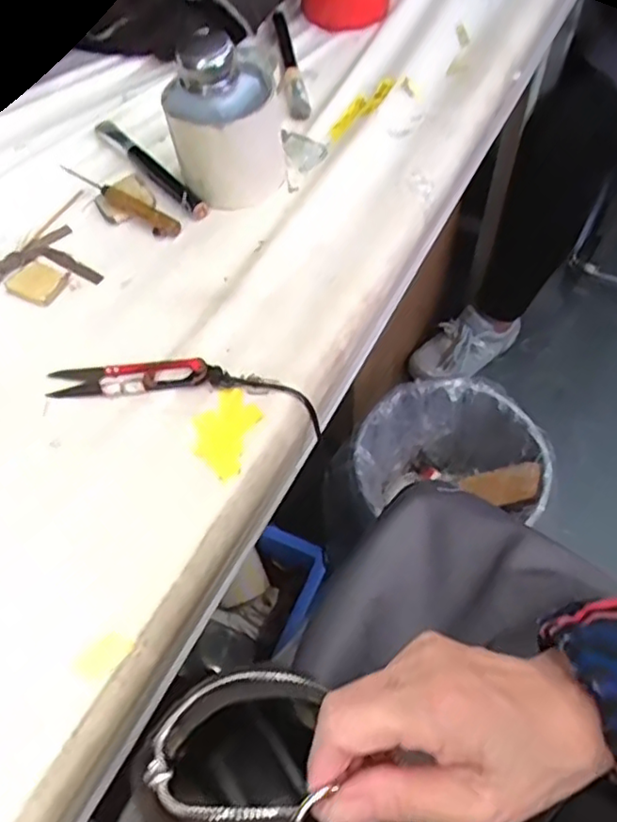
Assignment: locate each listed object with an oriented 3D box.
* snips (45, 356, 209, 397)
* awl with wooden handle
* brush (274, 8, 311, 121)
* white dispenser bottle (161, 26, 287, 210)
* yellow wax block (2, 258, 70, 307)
[{"bbox_3d":[-0.111,-0.021,0.396,0.098,0.009,0.025,-5,58,0],"label":"snips"},{"bbox_3d":[-0.140,-0.158,0.481,0.113,0.014,0.016,32,65,21],"label":"awl with wooden handle"},{"bbox_3d":[-0.015,-0.293,0.547,0.020,0.010,0.146,-7,58,-1],"label":"brush"},{"bbox_3d":[-0.058,-0.202,0.449,0.077,0.093,0.072,-11,58,-3],"label":"white dispenser bottle"},{"bbox_3d":[-0.188,-0.089,0.449,0.038,0.004,0.031,30,64,20],"label":"yellow wax block"}]

